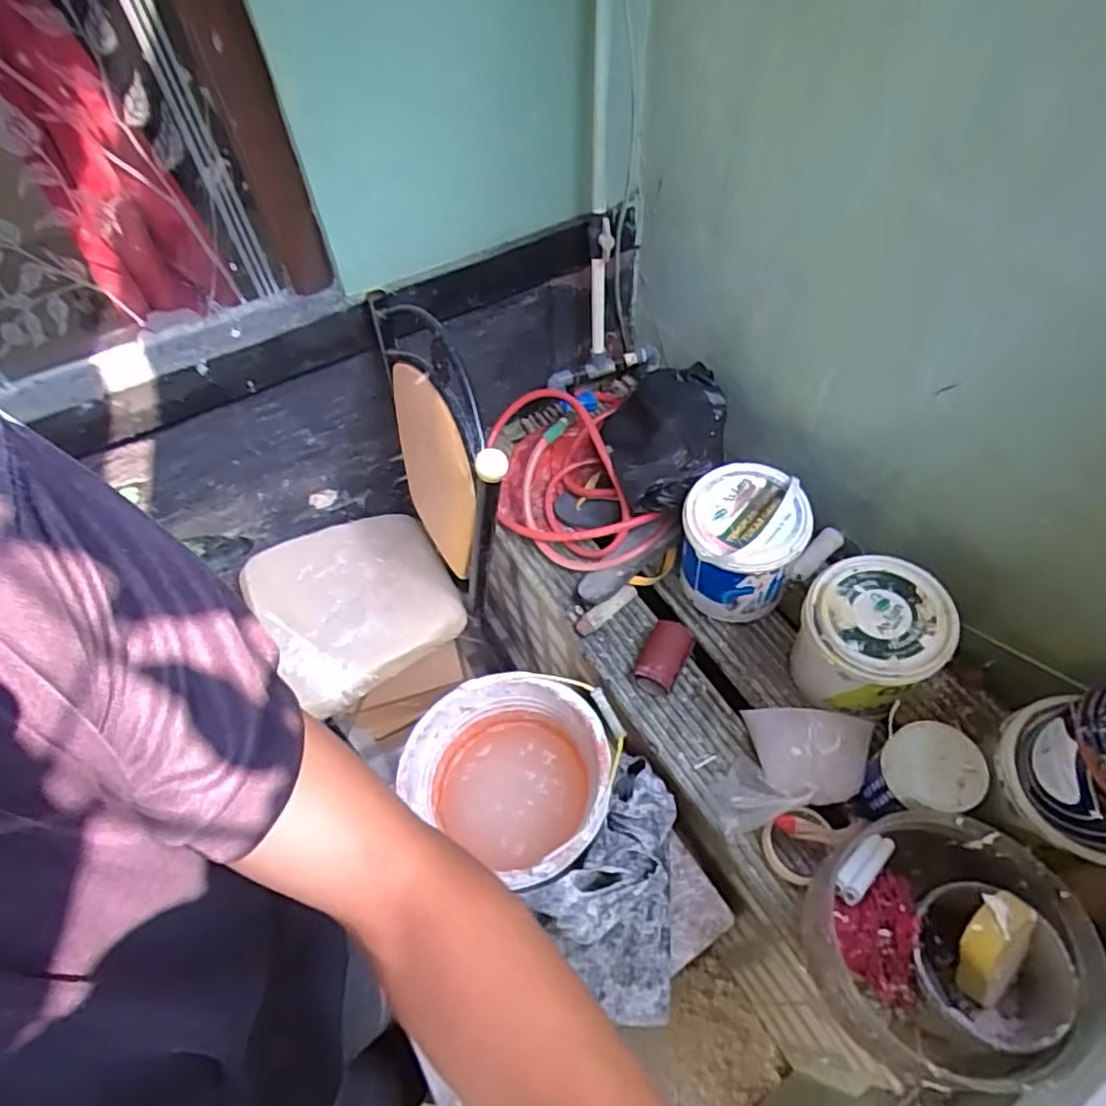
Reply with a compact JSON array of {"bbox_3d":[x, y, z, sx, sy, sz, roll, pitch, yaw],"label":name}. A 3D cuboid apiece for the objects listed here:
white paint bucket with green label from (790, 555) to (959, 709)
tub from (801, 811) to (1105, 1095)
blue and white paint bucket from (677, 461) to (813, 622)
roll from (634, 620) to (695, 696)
[{"bbox_3d":[0.434,0.127,0.920,0.171,0.193,0.164,-1,56,2],"label":"white paint bucket with green label"},{"bbox_3d":[0.413,0.423,0.712,0.236,0.193,0.231,-1,56,2],"label":"tub"},{"bbox_3d":[0.288,-0.014,1.015,0.171,0.214,0.177,-1,56,2],"label":"blue and white paint bucket"},{"bbox_3d":[0.173,0.164,1.013,0.066,0.063,0.102,23,60,17],"label":"roll"}]

